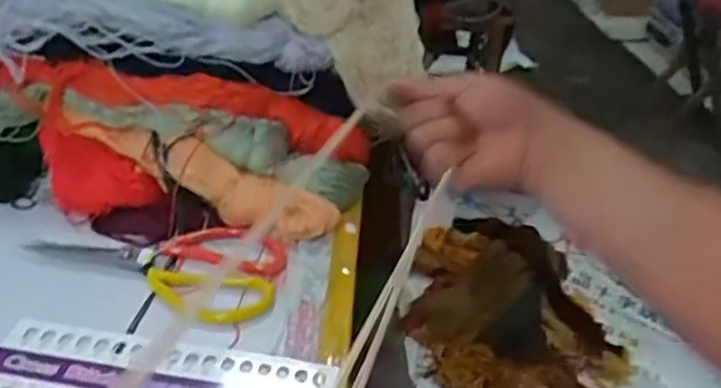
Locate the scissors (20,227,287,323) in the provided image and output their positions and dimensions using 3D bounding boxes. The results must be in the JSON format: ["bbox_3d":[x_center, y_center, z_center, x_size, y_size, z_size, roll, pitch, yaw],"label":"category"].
[{"bbox_3d":[-0.173,0.058,0.567,0.212,0.011,0.102,4,34,-3],"label":"scissors"}]

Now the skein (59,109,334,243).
[{"bbox_3d":[-0.147,-0.021,0.628,0.258,0.040,0.048,23,36,1],"label":"skein"}]

